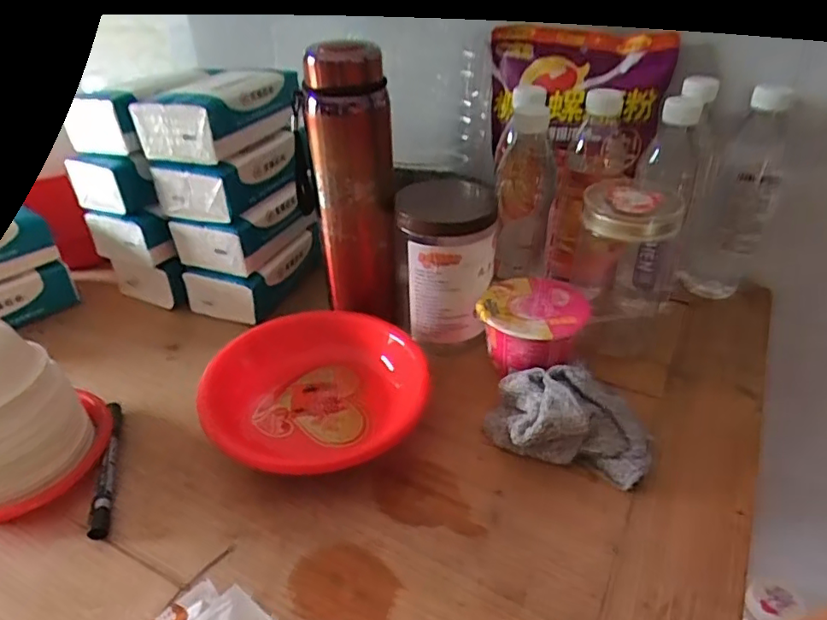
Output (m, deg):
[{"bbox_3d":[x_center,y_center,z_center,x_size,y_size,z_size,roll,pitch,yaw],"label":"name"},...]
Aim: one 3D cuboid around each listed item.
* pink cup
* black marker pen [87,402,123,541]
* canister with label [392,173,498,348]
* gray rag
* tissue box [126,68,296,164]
[{"bbox_3d":[0.112,0.021,0.571,0.095,0.071,0.093,-1,36,1],"label":"pink cup"},{"bbox_3d":[-0.250,0.127,0.485,0.014,0.017,0.137,-11,37,-14],"label":"black marker pen"},{"bbox_3d":[0.031,-0.056,0.590,0.093,0.138,0.112,0,36,3],"label":"canister with label"},{"bbox_3d":[0.129,0.088,0.492,0.126,0.054,0.084,10,37,15],"label":"gray rag"},{"bbox_3d":[-0.203,-0.202,0.600,0.107,0.058,0.125,12,38,18],"label":"tissue box"}]

